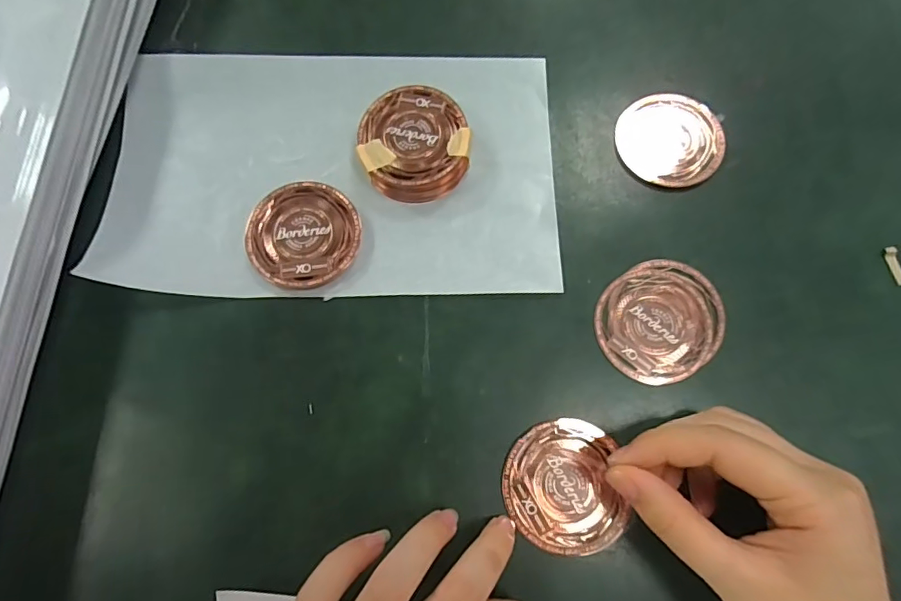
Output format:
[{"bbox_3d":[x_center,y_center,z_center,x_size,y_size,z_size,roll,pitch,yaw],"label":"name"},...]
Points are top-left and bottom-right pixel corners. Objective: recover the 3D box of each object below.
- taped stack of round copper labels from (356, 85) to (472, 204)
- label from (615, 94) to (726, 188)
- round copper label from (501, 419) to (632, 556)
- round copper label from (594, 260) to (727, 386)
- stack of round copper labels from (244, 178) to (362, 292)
[{"bbox_3d":[-0.021,-0.087,0.284,0.059,0.020,0.060,-22,76,-6],"label":"taped stack of round copper labels"},{"bbox_3d":[0.129,-0.095,0.295,0.058,0.004,0.059,0,75,0],"label":"label"},{"bbox_3d":[0.054,0.090,0.244,0.055,0.004,0.059,0,75,0],"label":"round copper label"},{"bbox_3d":[0.112,0.010,0.267,0.068,0.004,0.061,-30,77,-8],"label":"round copper label"},{"bbox_3d":[-0.080,-0.036,0.273,0.059,0.009,0.060,-38,79,-10],"label":"stack of round copper labels"}]

